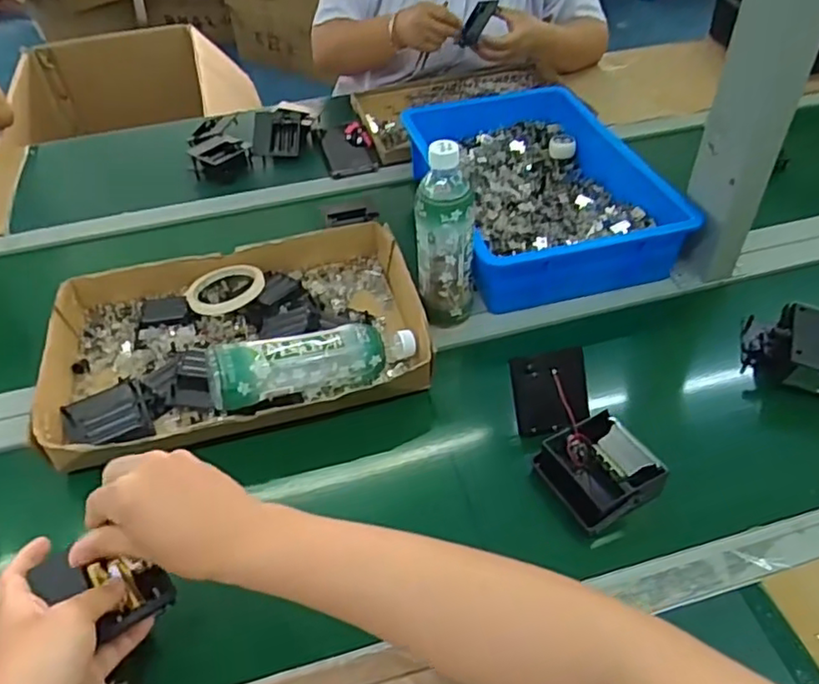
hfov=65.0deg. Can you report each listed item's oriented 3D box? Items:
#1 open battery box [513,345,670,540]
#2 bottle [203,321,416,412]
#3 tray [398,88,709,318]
[{"bbox_3d":[0.162,0.087,0.615,0.088,0.060,0.166,-18,47,-14],"label":"open battery box"},{"bbox_3d":[-0.095,0.017,0.667,0.218,0.059,0.060,-10,43,-28],"label":"bottle"},{"bbox_3d":[0.171,-0.223,0.903,0.280,0.085,0.422,-10,45,-7],"label":"tray"}]

